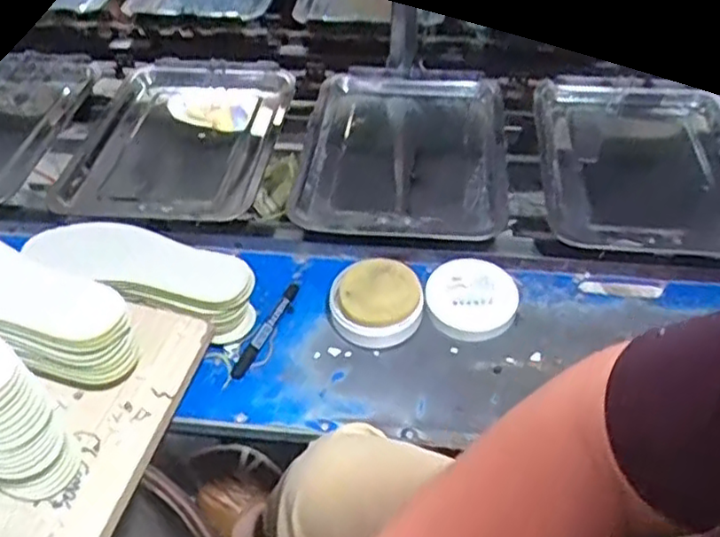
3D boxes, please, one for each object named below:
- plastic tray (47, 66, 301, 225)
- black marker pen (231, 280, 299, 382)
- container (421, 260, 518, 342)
[{"bbox_3d":[-0.260,-0.182,1.031,0.264,0.072,0.375,5,45,6],"label":"plastic tray"},{"bbox_3d":[-0.104,0.066,0.783,0.020,0.012,0.147,16,47,17],"label":"black marker pen"},{"bbox_3d":[0.128,0.035,0.783,0.105,0.034,0.096,0,45,0],"label":"container"}]

